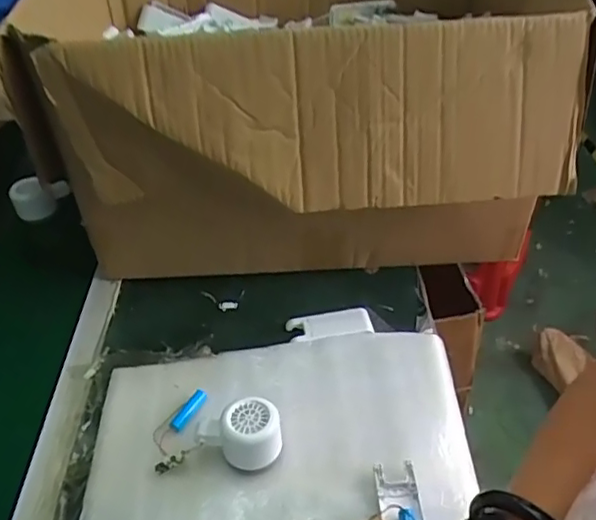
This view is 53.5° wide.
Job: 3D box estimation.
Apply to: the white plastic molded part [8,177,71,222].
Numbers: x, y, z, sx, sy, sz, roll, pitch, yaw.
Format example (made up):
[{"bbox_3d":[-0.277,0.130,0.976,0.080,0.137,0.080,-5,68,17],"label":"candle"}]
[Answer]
[{"bbox_3d":[-0.393,-0.095,0.901,0.081,0.052,0.045,-22,46,-20],"label":"white plastic molded part"}]

